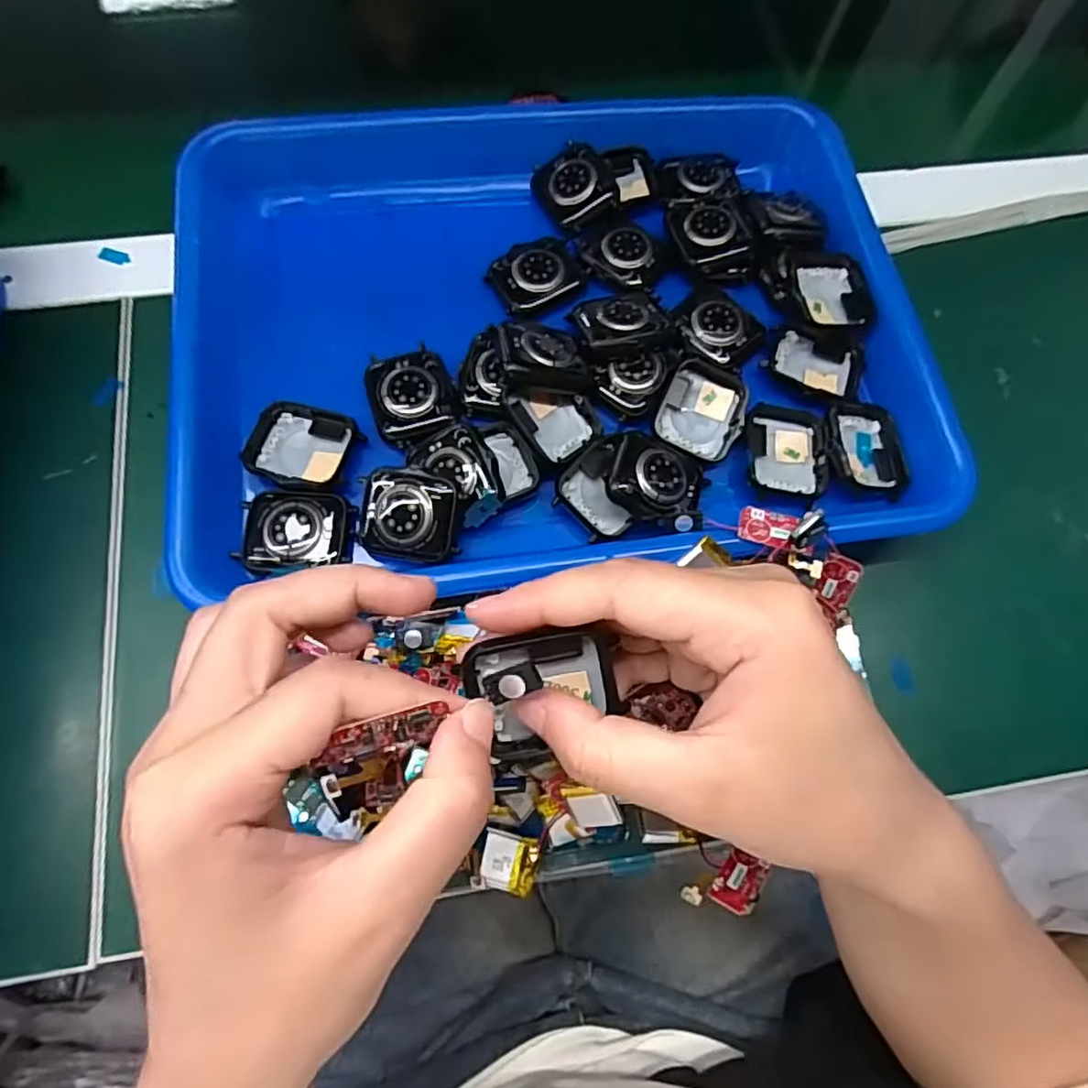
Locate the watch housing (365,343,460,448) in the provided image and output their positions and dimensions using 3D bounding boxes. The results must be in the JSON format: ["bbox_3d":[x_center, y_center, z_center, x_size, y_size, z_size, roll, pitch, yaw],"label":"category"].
[{"bbox_3d":[-0.058,-0.067,0.282,0.035,0.006,0.042,-19,72,-9],"label":"watch housing"}]

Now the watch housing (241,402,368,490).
[{"bbox_3d":[-0.103,-0.041,0.272,0.043,0.009,0.038,13,70,2],"label":"watch housing"}]

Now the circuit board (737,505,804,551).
[{"bbox_3d":[0.088,-0.007,0.250,0.023,0.004,0.015,15,70,3],"label":"circuit board"}]

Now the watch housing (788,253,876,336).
[{"bbox_3d":[0.137,-0.122,0.308,0.039,0.011,0.041,0,70,-2],"label":"watch housing"}]

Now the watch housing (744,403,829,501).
[{"bbox_3d":[0.108,-0.043,0.287,0.036,0.010,0.046,5,70,-1],"label":"watch housing"}]

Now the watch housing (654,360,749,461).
[{"bbox_3d":[0.072,-0.061,0.289,0.036,0.015,0.043,24,71,6],"label":"watch housing"}]

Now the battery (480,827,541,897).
[{"bbox_3d":[-0.013,0.115,0.231,0.020,0.004,0.018,15,70,3],"label":"battery"}]

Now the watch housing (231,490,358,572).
[{"bbox_3d":[-0.101,-0.005,0.258,0.043,0.009,0.033,4,70,-1],"label":"watch housing"}]

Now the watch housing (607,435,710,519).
[{"bbox_3d":[0.050,-0.027,0.266,0.044,0.012,0.034,19,65,-17],"label":"watch housing"}]

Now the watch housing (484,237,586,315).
[{"bbox_3d":[-0.003,-0.129,0.307,0.042,0.006,0.036,-29,74,-12],"label":"watch housing"}]

